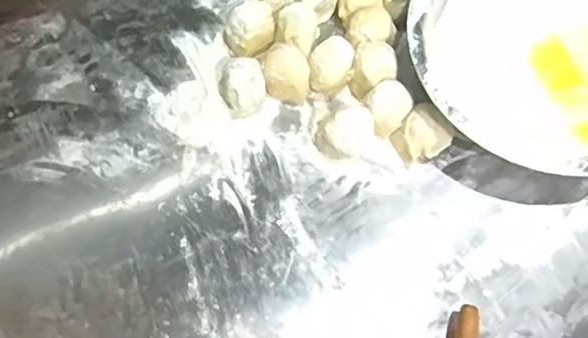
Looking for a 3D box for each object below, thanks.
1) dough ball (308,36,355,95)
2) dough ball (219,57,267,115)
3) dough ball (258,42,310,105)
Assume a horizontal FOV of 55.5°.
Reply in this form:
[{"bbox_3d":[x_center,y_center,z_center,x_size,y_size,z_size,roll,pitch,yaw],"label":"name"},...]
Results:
[{"bbox_3d":[0.039,-0.104,0.595,0.043,0.047,0.059,11,70,4],"label":"dough ball"},{"bbox_3d":[-0.053,-0.085,0.585,0.046,0.050,0.048,0,70,0],"label":"dough ball"},{"bbox_3d":[-0.009,-0.099,0.588,0.045,0.053,0.049,0,70,0],"label":"dough ball"}]

